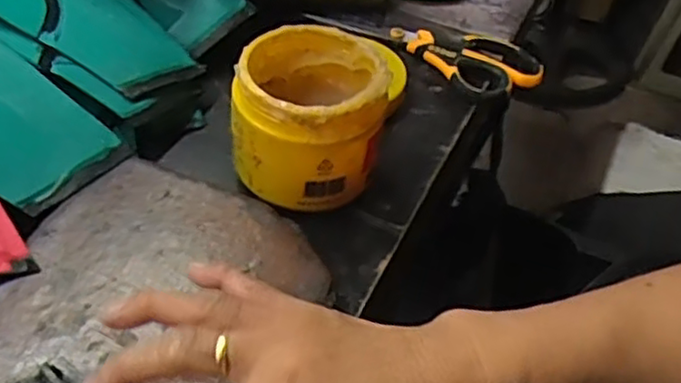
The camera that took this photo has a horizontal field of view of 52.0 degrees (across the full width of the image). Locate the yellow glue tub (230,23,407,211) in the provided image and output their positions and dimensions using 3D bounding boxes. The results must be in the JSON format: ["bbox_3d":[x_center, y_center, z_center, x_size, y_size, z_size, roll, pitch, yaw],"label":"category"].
[{"bbox_3d":[-0.017,-0.051,0.436,0.095,0.078,0.088,4,46,-4],"label":"yellow glue tub"}]

